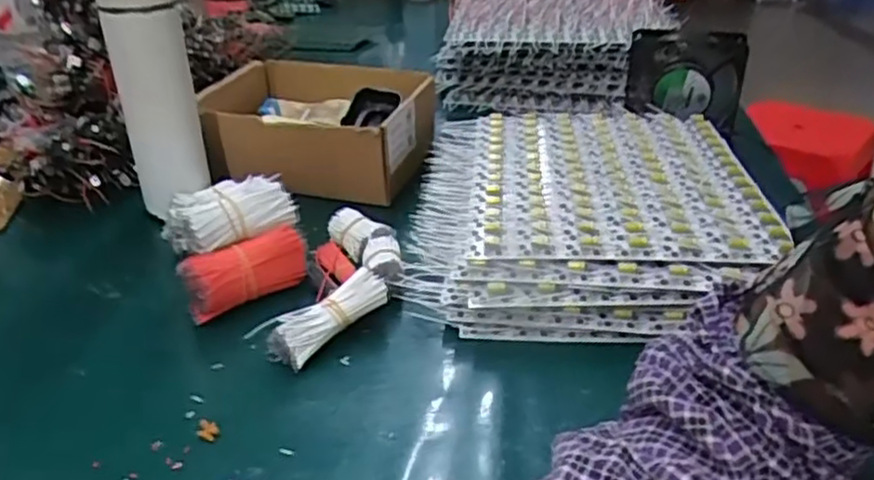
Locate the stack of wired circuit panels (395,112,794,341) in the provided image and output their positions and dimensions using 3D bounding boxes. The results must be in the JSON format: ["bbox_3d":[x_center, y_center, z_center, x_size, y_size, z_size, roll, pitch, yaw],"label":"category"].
[{"bbox_3d":[0.130,-0.029,0.616,0.283,0.065,0.311,3,29,7],"label":"stack of wired circuit panels"}]

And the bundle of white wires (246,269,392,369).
[{"bbox_3d":[-0.081,0.057,0.497,0.092,0.037,0.033,-25,36,-37],"label":"bundle of white wires"}]

